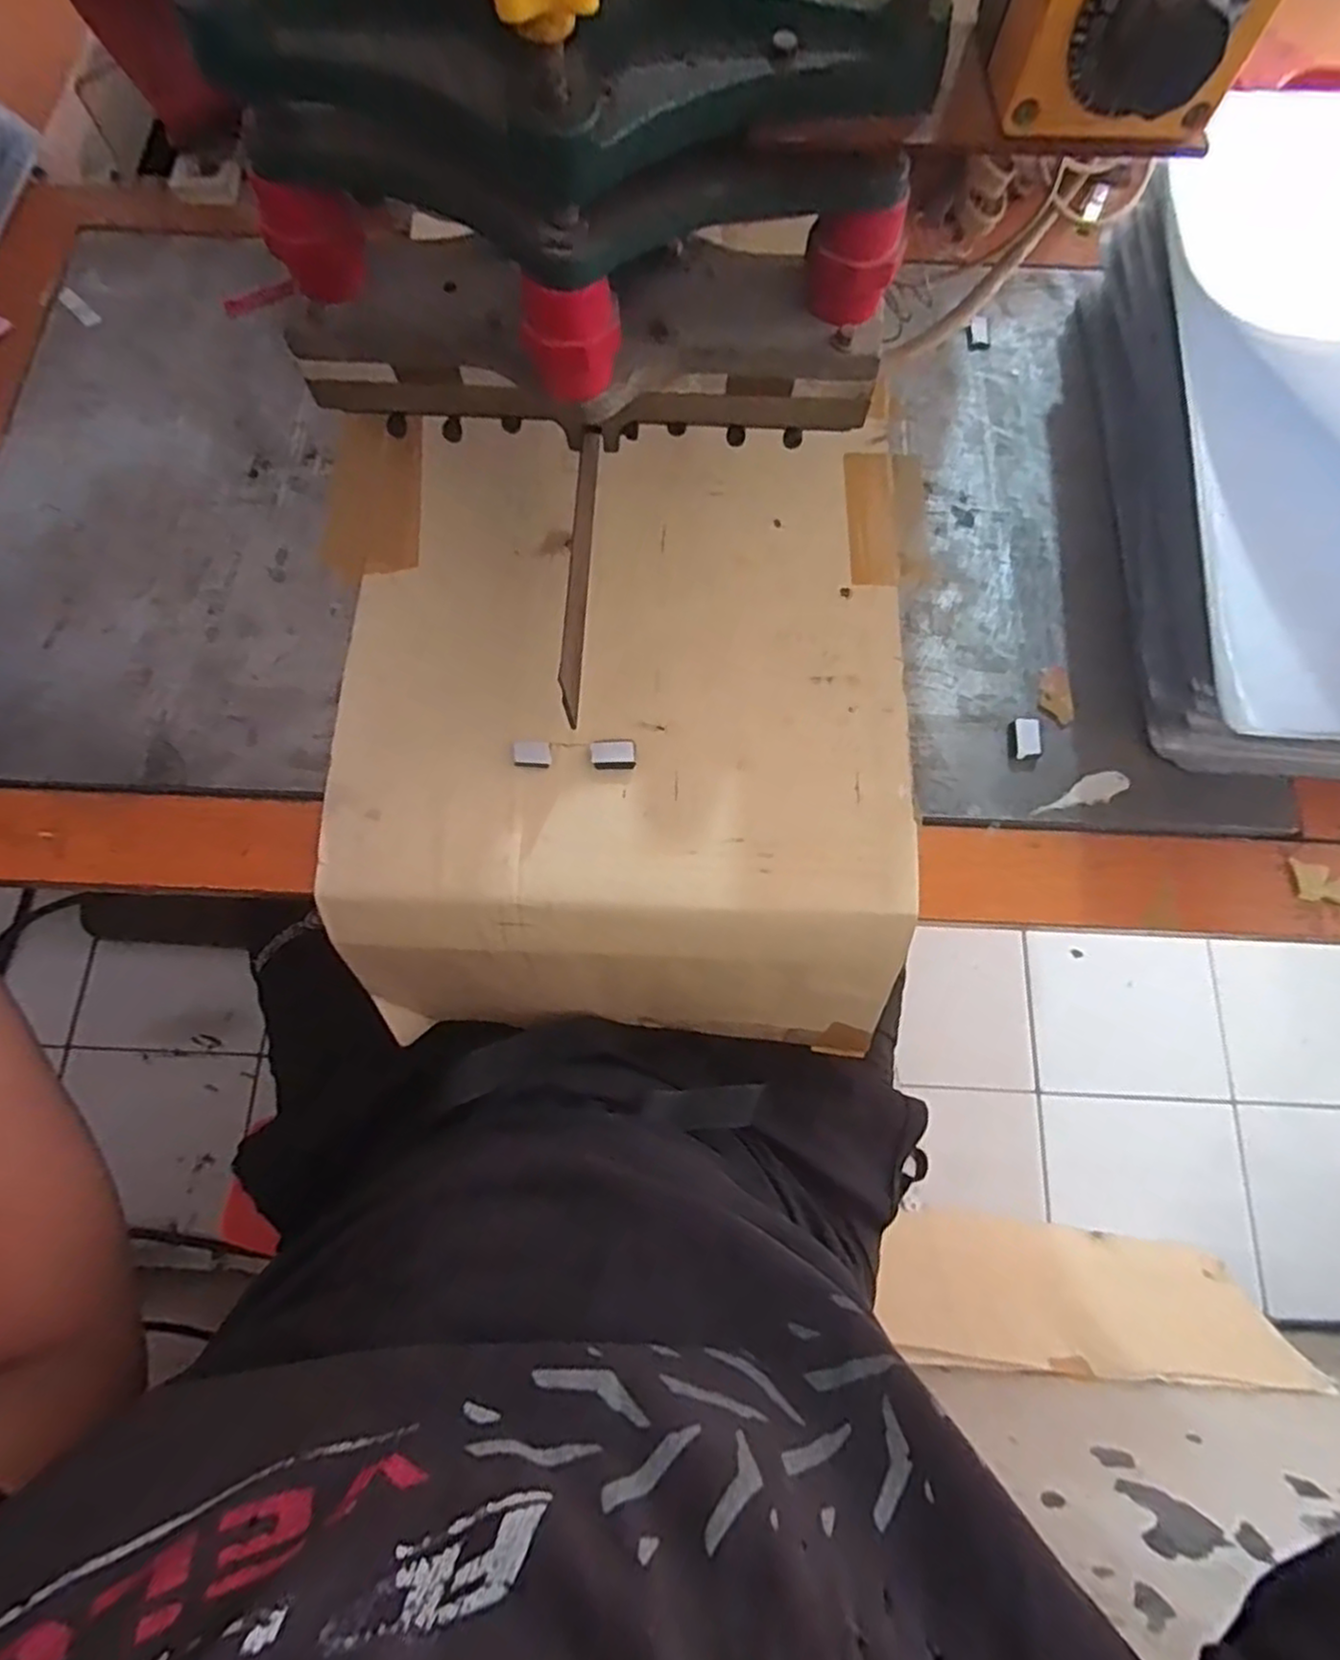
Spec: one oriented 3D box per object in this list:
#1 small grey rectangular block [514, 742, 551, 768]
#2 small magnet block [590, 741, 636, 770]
[{"bbox_3d":[-0.073,-0.040,0.378,0.019,0.004,0.014,-1,75,-1],"label":"small grey rectangular block"},{"bbox_3d":[-0.030,-0.040,0.378,0.023,0.005,0.015,-5,75,-2],"label":"small magnet block"}]

